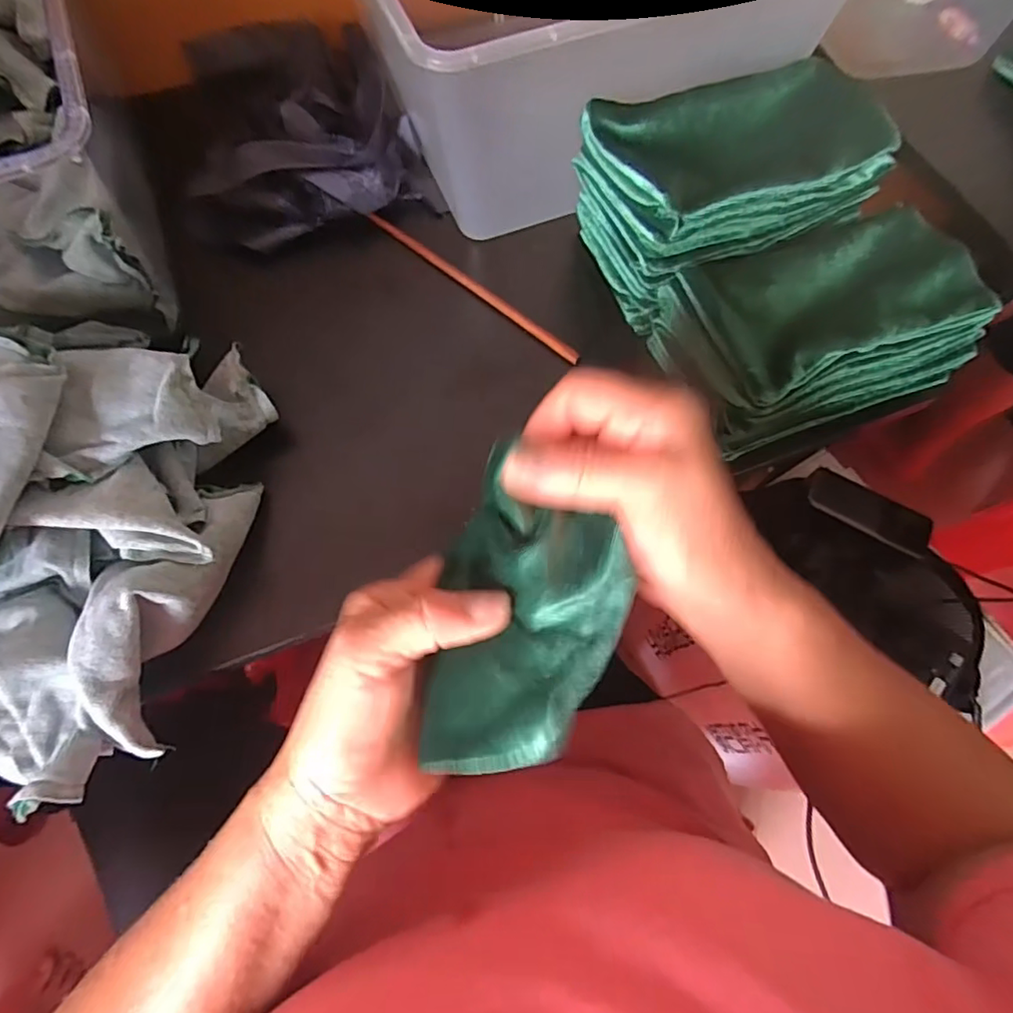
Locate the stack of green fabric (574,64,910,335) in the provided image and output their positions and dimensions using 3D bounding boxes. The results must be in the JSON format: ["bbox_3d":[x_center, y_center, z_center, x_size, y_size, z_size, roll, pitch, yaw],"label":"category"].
[{"bbox_3d":[0.145,-0.212,0.376,0.173,0.081,0.105,-24,71,-9],"label":"stack of green fabric"}]

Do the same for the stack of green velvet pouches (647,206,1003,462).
[{"bbox_3d":[0.190,-0.112,0.351,0.173,0.054,0.112,-22,70,-9],"label":"stack of green velvet pouches"}]

